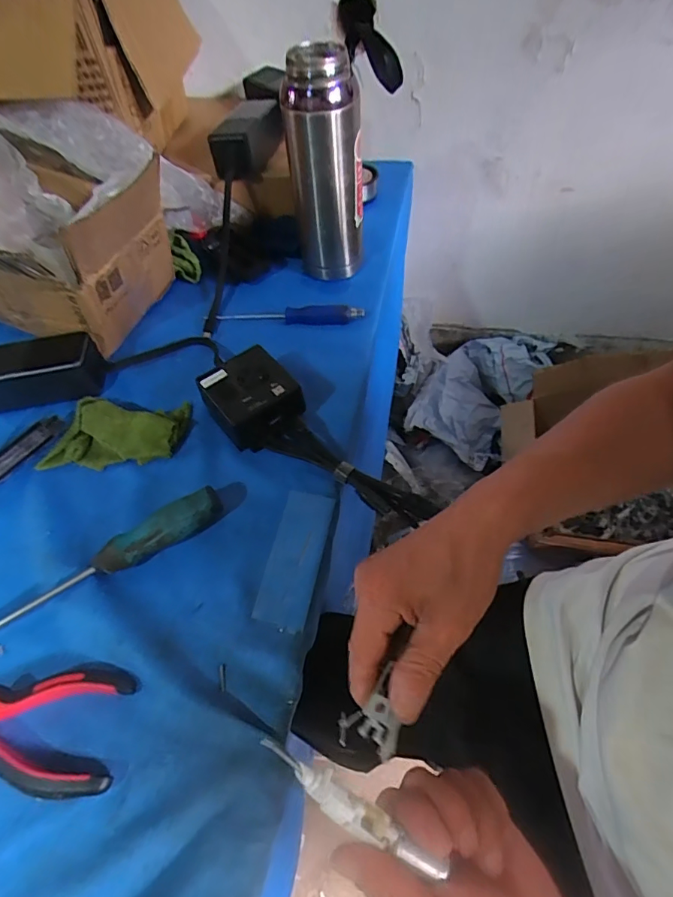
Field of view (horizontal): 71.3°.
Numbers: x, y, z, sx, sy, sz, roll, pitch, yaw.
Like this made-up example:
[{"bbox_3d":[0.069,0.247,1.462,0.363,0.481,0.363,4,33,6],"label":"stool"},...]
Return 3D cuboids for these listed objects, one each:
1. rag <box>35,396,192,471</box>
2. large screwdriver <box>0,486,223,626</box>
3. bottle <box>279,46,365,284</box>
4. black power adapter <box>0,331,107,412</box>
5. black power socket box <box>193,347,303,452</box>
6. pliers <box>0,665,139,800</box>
[{"bbox_3d":[-0.217,-0.018,0.462,0.129,0.025,0.077,3,55,7],"label":"rag"},{"bbox_3d":[-0.206,0.102,0.369,0.247,0.031,0.026,-27,56,-14],"label":"large screwdriver"},{"bbox_3d":[-0.012,-0.306,0.528,0.076,0.216,0.060,-8,54,-1],"label":"bottle"},{"bbox_3d":[-0.319,-0.081,0.496,0.132,0.051,0.059,-12,54,-4],"label":"black power adapter"},{"bbox_3d":[-0.081,-0.044,0.449,0.075,0.048,0.084,-35,58,-19],"label":"black power socket box"},{"bbox_3d":[-0.219,0.186,0.316,0.151,0.019,0.073,0,54,5],"label":"pliers"}]

